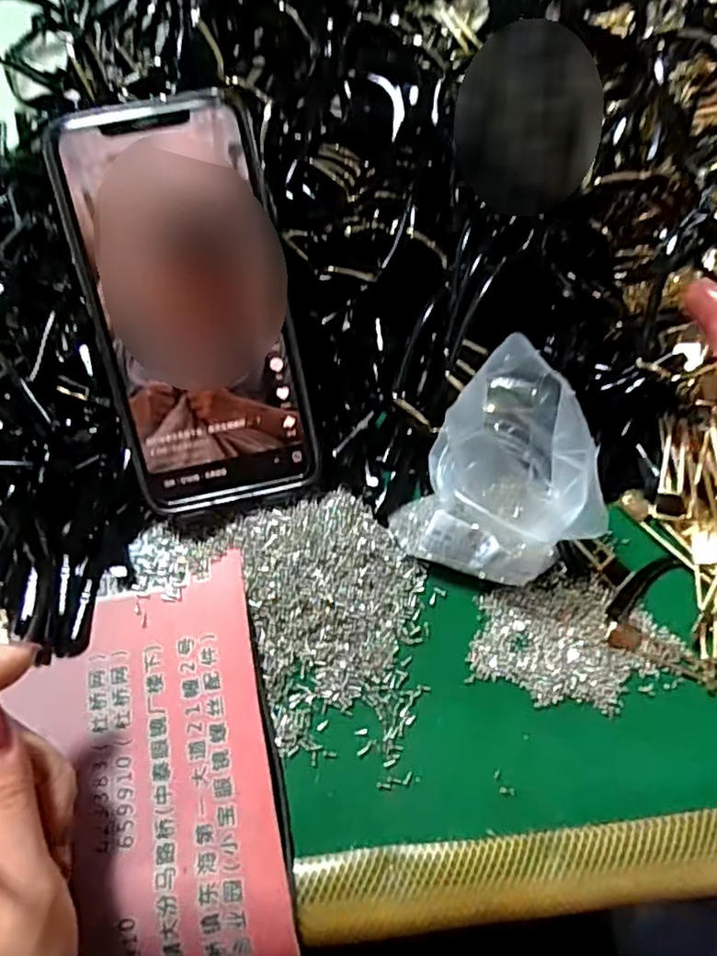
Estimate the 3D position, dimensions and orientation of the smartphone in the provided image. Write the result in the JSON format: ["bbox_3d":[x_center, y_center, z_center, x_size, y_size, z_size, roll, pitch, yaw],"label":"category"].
[{"bbox_3d":[-0.066,-0.064,0.266,0.077,0.009,0.160,-11,104,-2],"label":"smartphone"}]

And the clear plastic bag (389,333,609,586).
[{"bbox_3d":[0.060,0.001,0.264,0.070,0.083,0.074,25,73,10],"label":"clear plastic bag"}]

